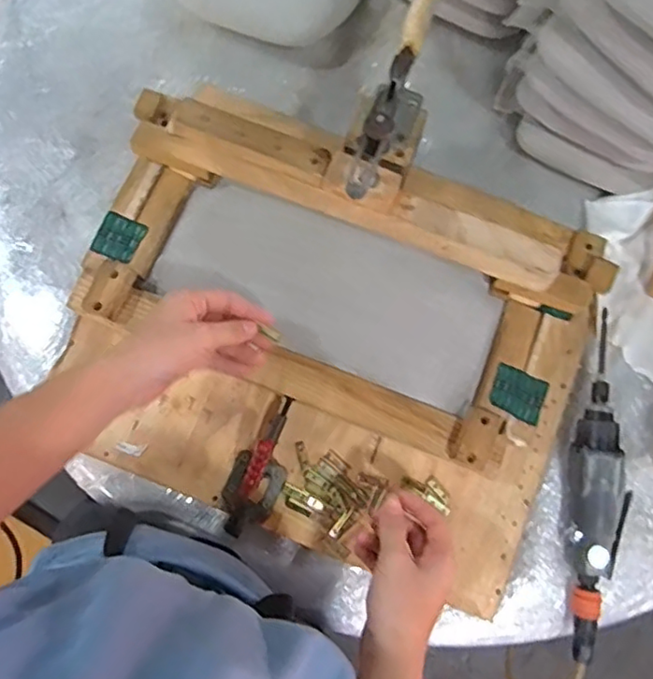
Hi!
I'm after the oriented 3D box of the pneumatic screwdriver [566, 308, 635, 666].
[{"bbox_3d":[0.295,0.153,0.640,0.066,0.044,0.343,5,80,1],"label":"pneumatic screwdriver"}]

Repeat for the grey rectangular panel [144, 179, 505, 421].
[{"bbox_3d":[0.001,-0.052,0.638,0.351,0.019,0.145,22,81,4],"label":"grey rectangular panel"}]

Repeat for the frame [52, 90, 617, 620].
[{"bbox_3d":[0.004,-0.004,0.612,0.528,0.137,0.405,22,81,4],"label":"frame"}]

